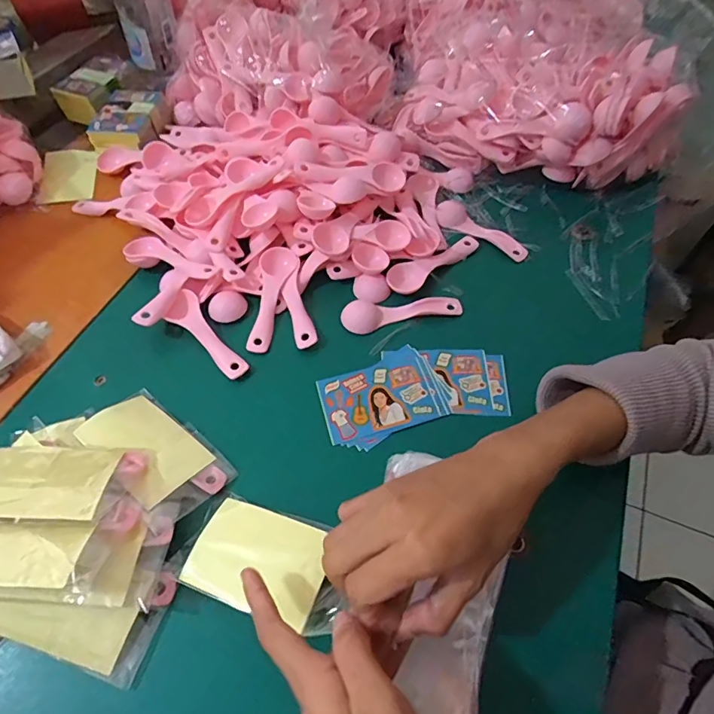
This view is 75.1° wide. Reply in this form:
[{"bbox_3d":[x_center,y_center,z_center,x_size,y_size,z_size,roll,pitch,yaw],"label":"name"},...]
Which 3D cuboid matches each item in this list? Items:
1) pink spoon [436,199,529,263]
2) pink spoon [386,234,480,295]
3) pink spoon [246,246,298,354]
[{"bbox_3d":[0.133,-0.135,0.497,0.107,0.016,0.028,39,65,21],"label":"pink spoon"},{"bbox_3d":[0.080,-0.098,0.468,0.111,0.015,0.033,-29,62,-18],"label":"pink spoon"},{"bbox_3d":[-0.080,-0.058,0.441,0.034,0.015,0.113,3,57,1],"label":"pink spoon"}]

